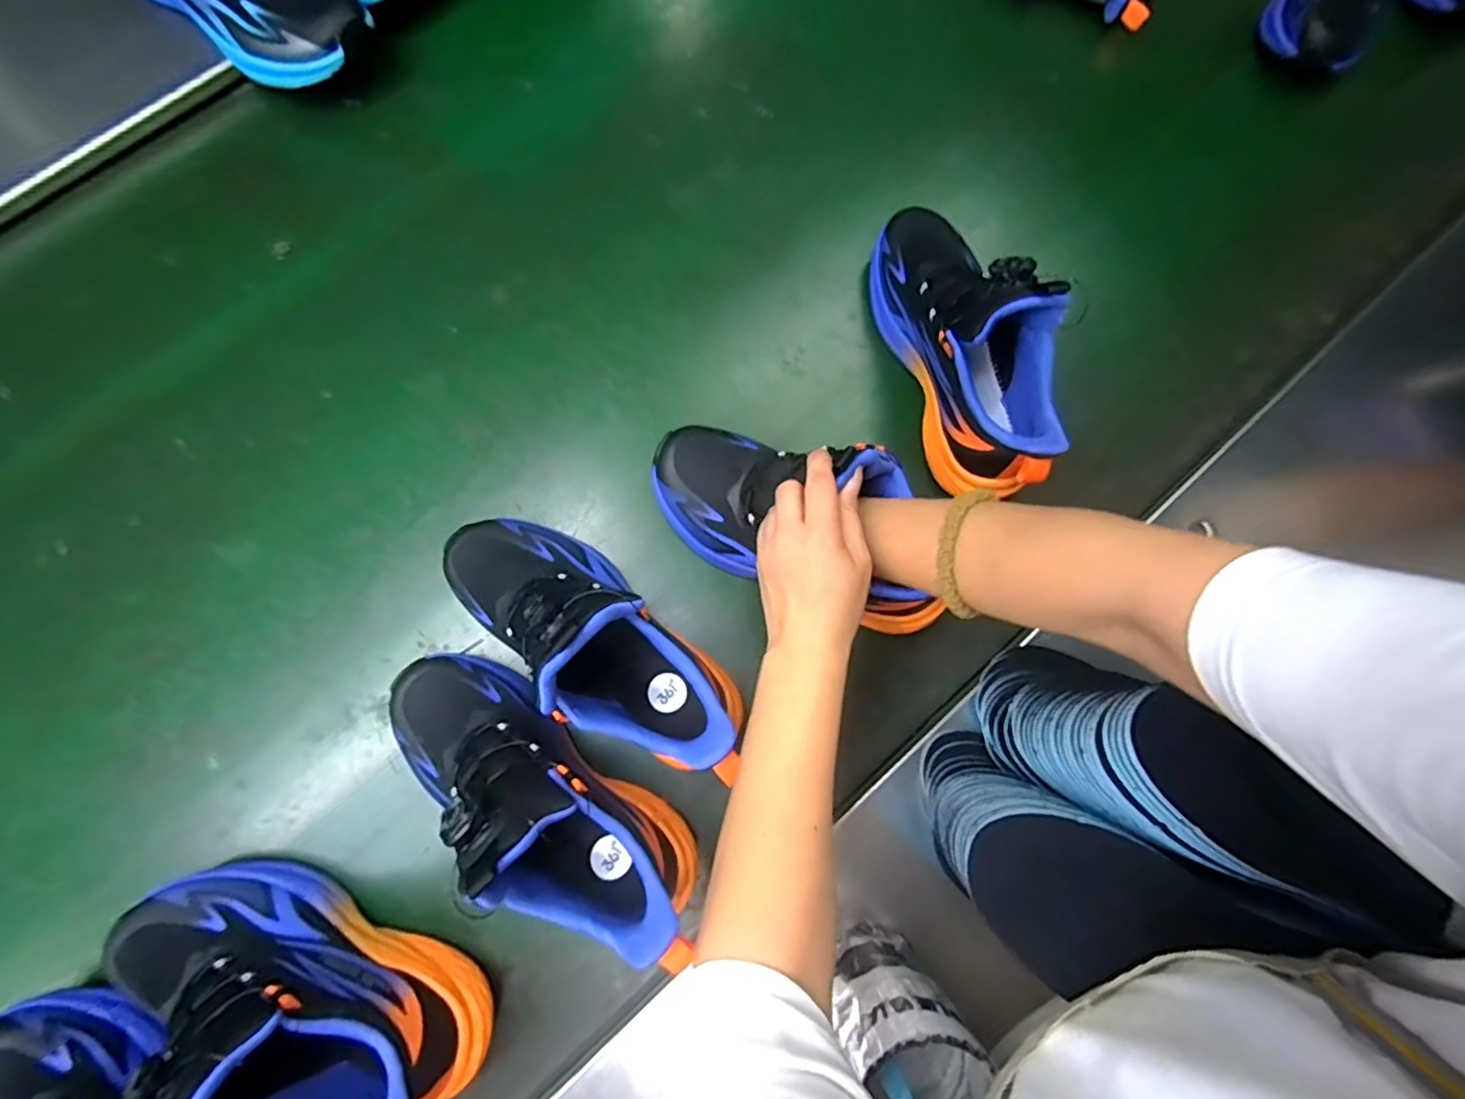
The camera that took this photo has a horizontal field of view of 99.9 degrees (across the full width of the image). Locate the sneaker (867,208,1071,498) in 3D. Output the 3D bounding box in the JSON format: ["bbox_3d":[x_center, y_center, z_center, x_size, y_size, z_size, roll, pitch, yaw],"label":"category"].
[{"bbox_3d":[0.178,-0.162,0.448,0.078,0.146,0.233,-17,81,-4],"label":"sneaker"}]

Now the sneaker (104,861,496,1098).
[{"bbox_3d":[-0.258,0.269,0.357,0.237,0.138,0.086,26,80,3],"label":"sneaker"}]

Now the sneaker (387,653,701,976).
[{"bbox_3d":[-0.123,0.157,0.379,0.246,0.138,0.077,33,81,4],"label":"sneaker"}]

